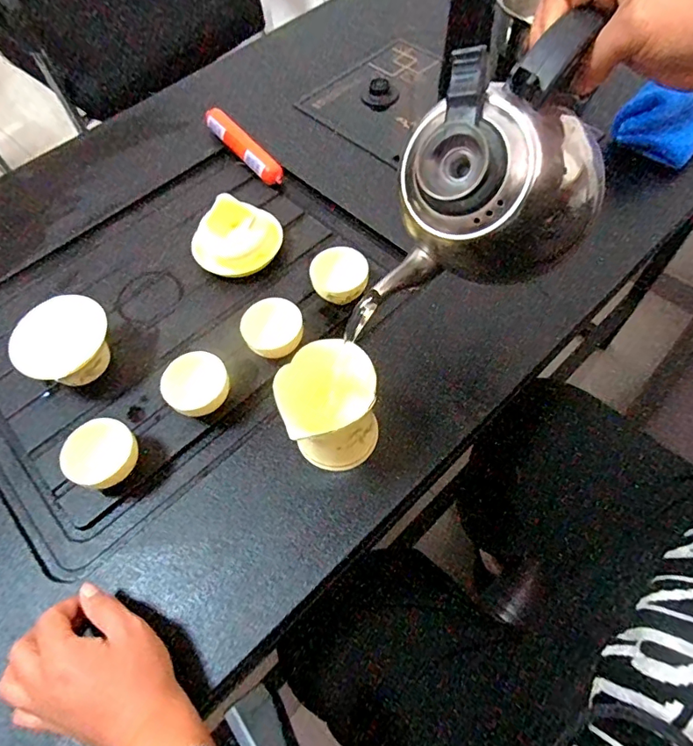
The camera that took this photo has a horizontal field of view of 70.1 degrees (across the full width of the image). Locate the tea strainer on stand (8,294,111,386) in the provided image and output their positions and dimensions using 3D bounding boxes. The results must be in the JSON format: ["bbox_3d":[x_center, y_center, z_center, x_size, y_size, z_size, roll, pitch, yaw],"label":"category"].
[{"bbox_3d":[-0.275,-0.024,0.494,0.077,0.065,0.089,35,66,20],"label":"tea strainer on stand"}]

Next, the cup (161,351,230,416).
[{"bbox_3d":[-0.140,0.017,0.472,0.058,0.045,0.061,-2,60,3],"label":"cup"}]

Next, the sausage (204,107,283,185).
[{"bbox_3d":[-0.143,-0.312,0.682,0.032,0.033,0.168,-33,63,-17],"label":"sausage"}]

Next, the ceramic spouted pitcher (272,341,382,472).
[{"bbox_3d":[-0.013,0.034,0.417,0.076,0.120,0.077,-1,59,1],"label":"ceramic spouted pitcher"}]

